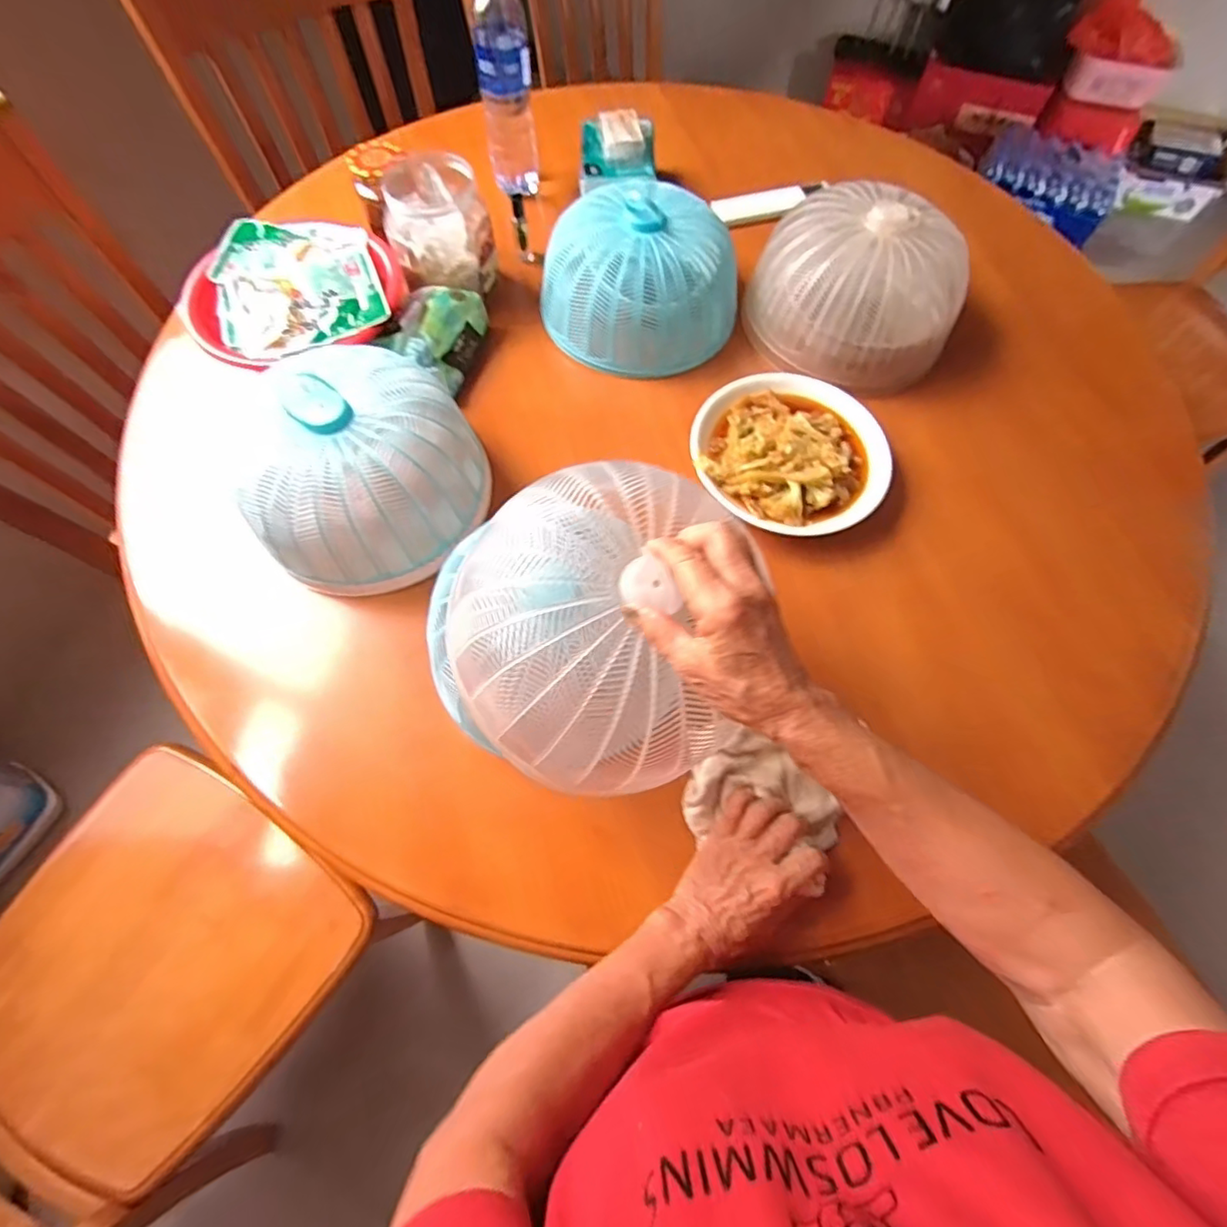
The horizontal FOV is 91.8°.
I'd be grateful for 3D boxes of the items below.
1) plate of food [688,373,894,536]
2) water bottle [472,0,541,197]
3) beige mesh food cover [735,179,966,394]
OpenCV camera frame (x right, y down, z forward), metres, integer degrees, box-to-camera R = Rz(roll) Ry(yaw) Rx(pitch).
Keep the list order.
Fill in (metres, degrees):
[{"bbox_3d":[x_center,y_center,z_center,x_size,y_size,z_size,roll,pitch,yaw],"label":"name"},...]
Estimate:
[{"bbox_3d":[0.183,-0.178,0.635,0.197,0.042,0.204,0,67,-1],"label":"plate of food"},{"bbox_3d":[-0.134,-0.659,0.747,0.065,0.215,0.064,-8,67,-5],"label":"water bottle"},{"bbox_3d":[0.281,-0.376,0.680,0.212,0.120,0.221,-28,70,-12],"label":"beige mesh food cover"}]

